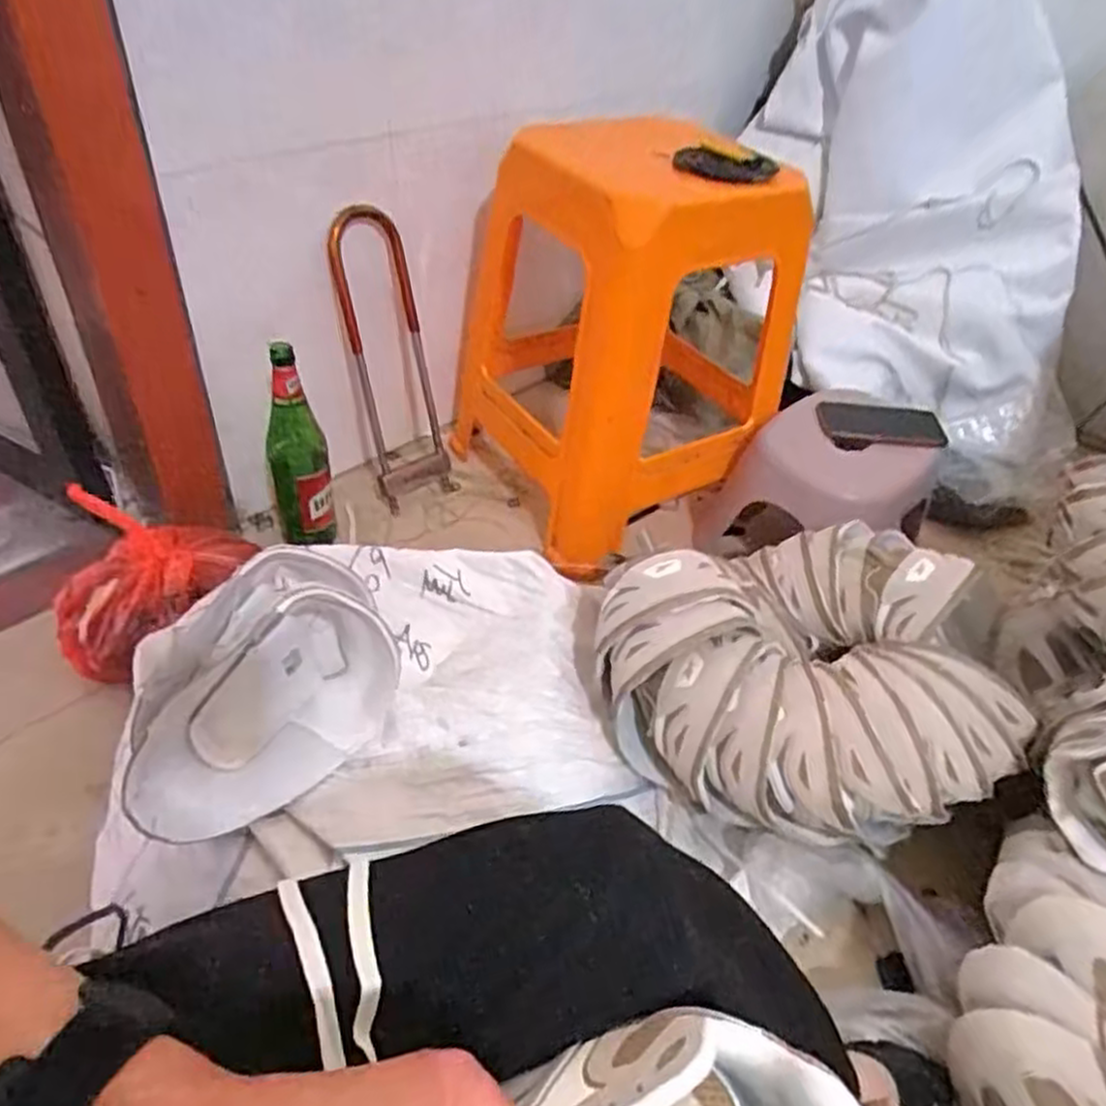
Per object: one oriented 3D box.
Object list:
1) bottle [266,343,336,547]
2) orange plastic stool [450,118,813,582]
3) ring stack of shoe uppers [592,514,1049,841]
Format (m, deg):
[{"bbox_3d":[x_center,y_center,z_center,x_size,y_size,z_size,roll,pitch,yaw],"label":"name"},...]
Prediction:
[{"bbox_3d":[-0.303,-0.115,0.912,0.059,0.269,0.058,-18,49,-24],"label":"bottle"},{"bbox_3d":[0.091,-0.288,1.012,0.335,0.445,0.356,-22,50,-27],"label":"orange plastic stool"},{"bbox_3d":[0.254,0.124,0.754,0.344,0.150,0.315,-23,51,-28],"label":"ring stack of shoe uppers"}]

